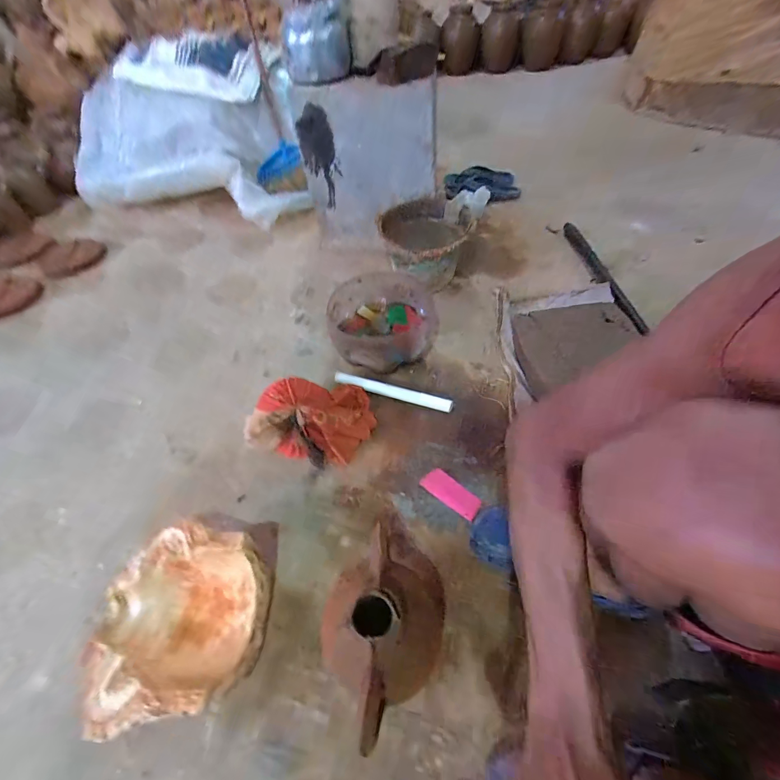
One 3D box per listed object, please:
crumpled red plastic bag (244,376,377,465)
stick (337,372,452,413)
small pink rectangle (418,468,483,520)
[{"bbox_3d":[-0.154,0.049,0.726,0.242,0.082,0.174,0,53,4],"label":"crumpled red plastic bag"},{"bbox_3d":[0.005,0.001,0.781,0.260,0.021,0.024,14,55,14],"label":"stick"},{"bbox_3d":[0.109,0.182,0.646,0.108,0.004,0.045,31,60,24],"label":"small pink rectangle"}]

